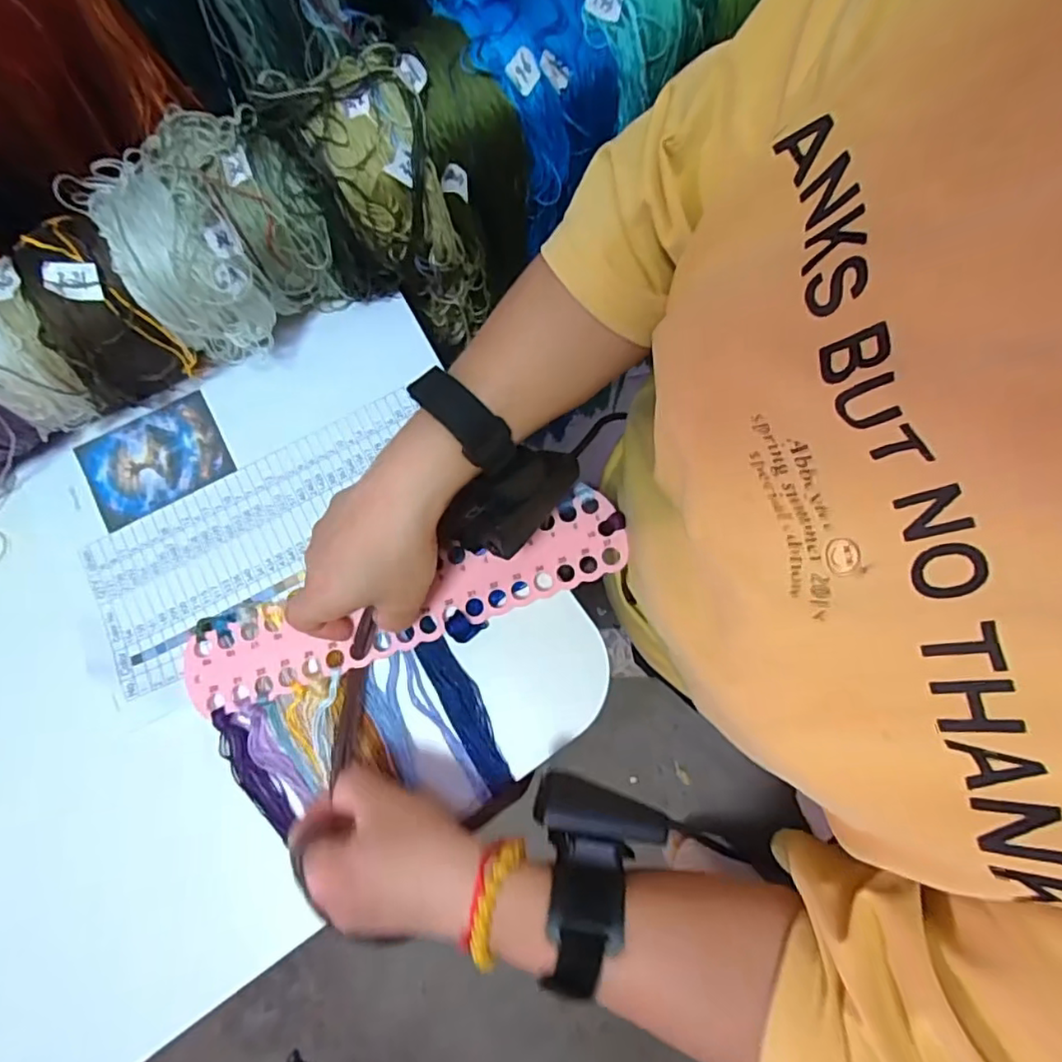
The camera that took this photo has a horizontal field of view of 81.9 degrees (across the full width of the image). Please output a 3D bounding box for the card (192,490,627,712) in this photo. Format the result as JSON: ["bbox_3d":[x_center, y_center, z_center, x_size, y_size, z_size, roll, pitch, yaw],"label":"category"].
[{"bbox_3d":[-0.079,0.045,0.398,0.291,0.008,0.055,-19,80,-2],"label":"card"}]

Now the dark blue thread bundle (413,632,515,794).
[{"bbox_3d":[-0.041,0.113,0.383,0.023,0.004,0.099,-27,80,-5],"label":"dark blue thread bundle"}]

